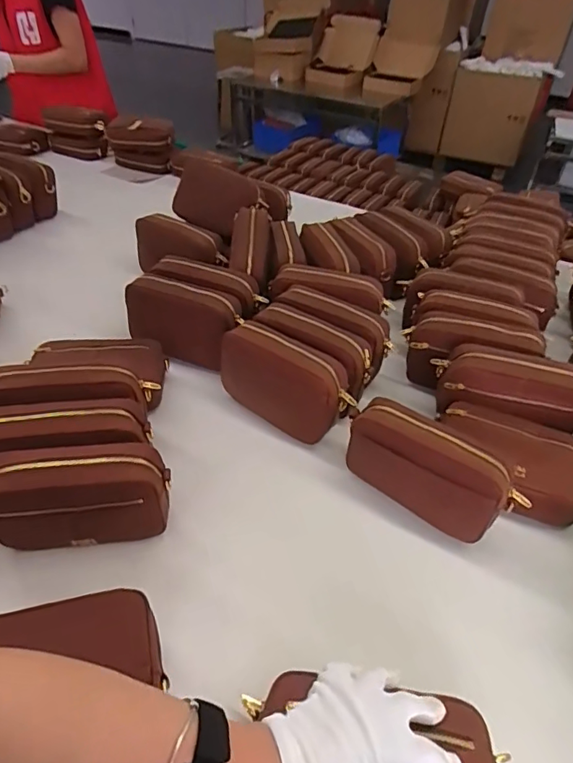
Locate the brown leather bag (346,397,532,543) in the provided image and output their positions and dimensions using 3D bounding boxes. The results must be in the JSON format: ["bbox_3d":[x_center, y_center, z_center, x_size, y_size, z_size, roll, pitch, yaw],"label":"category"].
[{"bbox_3d":[0.174,0.108,0.600,0.201,0.115,0.053,27,47,24],"label":"brown leather bag"}]

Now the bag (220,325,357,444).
[{"bbox_3d":[0.000,0.000,0.712,0.207,0.117,0.069,28,47,24],"label":"bag"}]

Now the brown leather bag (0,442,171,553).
[{"bbox_3d":[-0.238,0.138,0.554,0.205,0.128,0.064,-4,43,-8],"label":"brown leather bag"}]

